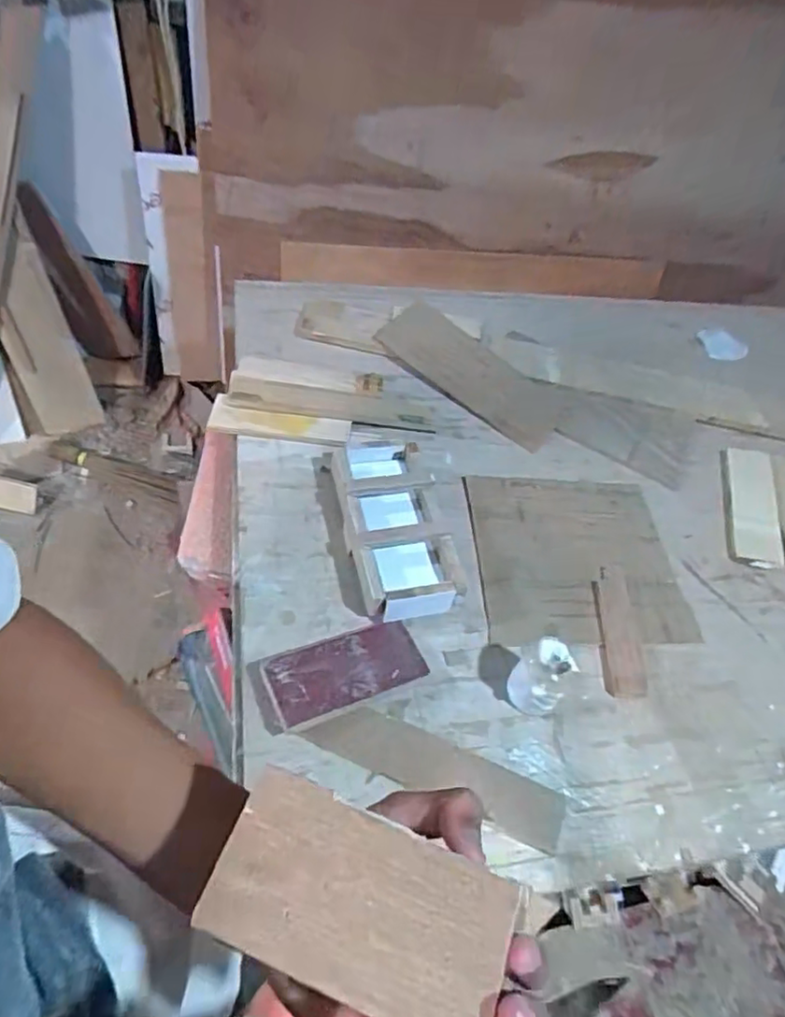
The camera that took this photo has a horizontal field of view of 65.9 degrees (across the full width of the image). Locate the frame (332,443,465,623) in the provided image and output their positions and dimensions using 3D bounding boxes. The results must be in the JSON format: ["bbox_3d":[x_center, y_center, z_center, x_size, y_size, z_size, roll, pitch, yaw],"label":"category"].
[{"bbox_3d":[0.001,0.014,0.875,0.144,0.068,0.295,-5,55,-14],"label":"frame"}]

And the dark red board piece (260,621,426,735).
[{"bbox_3d":[-0.058,0.197,0.744,0.188,0.020,0.097,-16,49,-24],"label":"dark red board piece"}]

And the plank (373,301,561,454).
[{"bbox_3d":[0.149,-0.256,1.142,0.376,0.021,0.142,39,66,13],"label":"plank"}]

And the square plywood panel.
[{"bbox_3d":[0.284,0.072,0.942,0.315,0.015,0.288,1,57,-10],"label":"square plywood panel"}]

